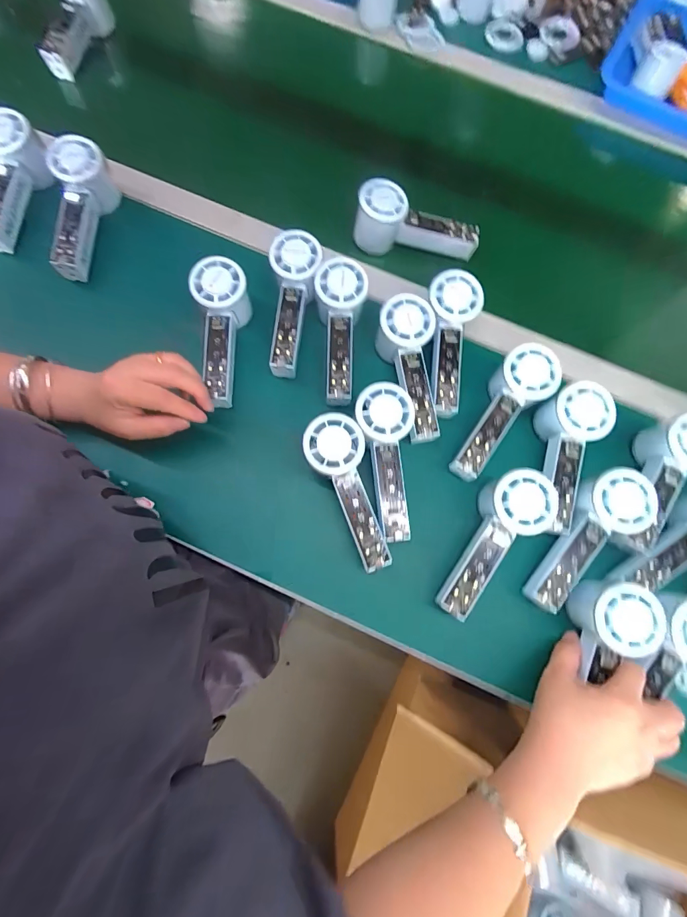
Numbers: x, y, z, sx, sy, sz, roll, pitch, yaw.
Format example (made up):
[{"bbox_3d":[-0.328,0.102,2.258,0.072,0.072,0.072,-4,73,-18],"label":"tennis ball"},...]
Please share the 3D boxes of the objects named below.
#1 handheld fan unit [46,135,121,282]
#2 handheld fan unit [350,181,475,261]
[{"bbox_3d":[-0.308,-0.286,0.453,0.053,0.044,0.149,9,93,1],"label":"handheld fan unit"},{"bbox_3d":[0.089,-0.289,0.486,0.152,0.062,0.047,7,76,-12],"label":"handheld fan unit"}]

